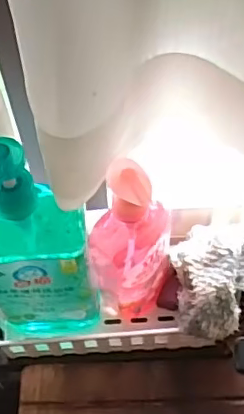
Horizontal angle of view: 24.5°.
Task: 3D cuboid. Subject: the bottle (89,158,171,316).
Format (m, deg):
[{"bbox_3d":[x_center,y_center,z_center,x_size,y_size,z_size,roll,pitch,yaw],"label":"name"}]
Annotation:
[{"bbox_3d":[0.008,0.042,0.518,0.071,0.223,0.047,1,57,3],"label":"bottle"}]

